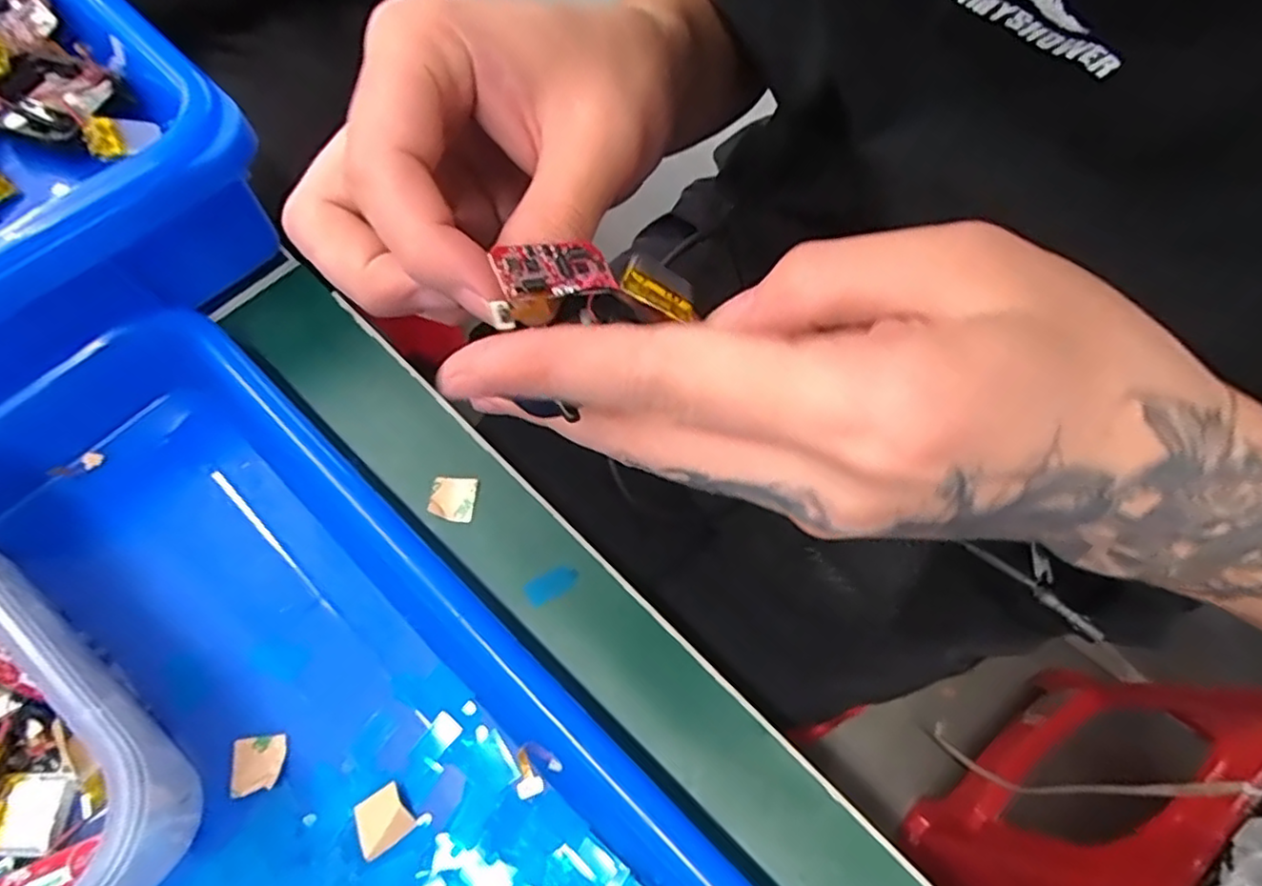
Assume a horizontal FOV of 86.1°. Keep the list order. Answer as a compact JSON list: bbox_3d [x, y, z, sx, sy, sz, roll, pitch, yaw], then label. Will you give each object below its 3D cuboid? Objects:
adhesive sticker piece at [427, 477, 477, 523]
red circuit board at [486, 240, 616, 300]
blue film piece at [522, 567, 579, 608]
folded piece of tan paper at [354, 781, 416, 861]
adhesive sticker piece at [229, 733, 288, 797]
[{"bbox_3d":[-0.061,0.019,0.231,0.015,0.004,0.015,3,69,4],"label":"adhesive sticker piece"},{"bbox_3d":[-0.018,-0.041,0.160,0.028,0.004,0.013,-14,62,-33],"label":"red circuit board"},{"bbox_3d":[-0.026,0.046,0.220,0.017,0.004,0.008,-27,75,-14],"label":"blue film piece"},{"bbox_3d":[-0.068,0.102,0.184,0.014,0.006,0.014,-31,69,-11],"label":"folded piece of tan paper"},{"bbox_3d":[-0.107,0.091,0.192,0.015,0.004,0.015,-10,67,-2],"label":"adhesive sticker piece"}]

